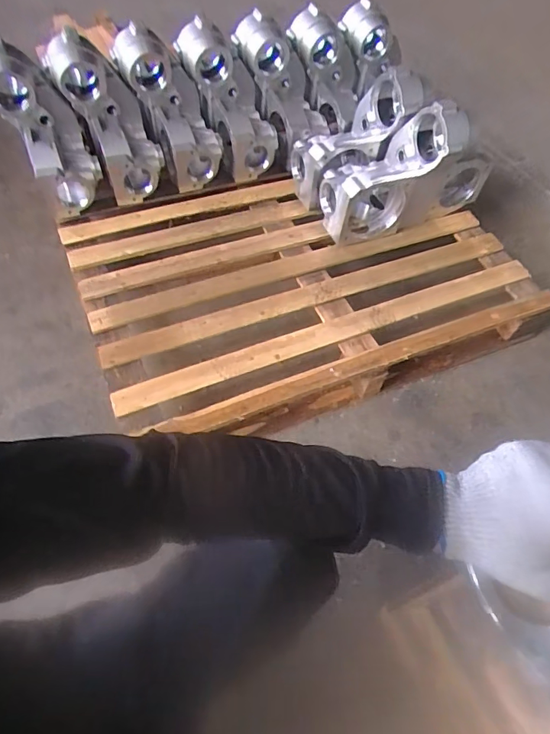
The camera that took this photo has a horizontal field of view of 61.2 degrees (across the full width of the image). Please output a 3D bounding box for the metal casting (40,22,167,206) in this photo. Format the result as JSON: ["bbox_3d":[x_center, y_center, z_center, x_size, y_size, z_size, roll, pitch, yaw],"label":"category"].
[{"bbox_3d":[-0.420,-0.628,1.193,0.161,0.384,0.126,-33,20,-20],"label":"metal casting"}]

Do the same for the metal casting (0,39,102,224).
[{"bbox_3d":[-0.567,-0.578,1.156,0.166,0.376,0.172,-36,27,-21],"label":"metal casting"}]

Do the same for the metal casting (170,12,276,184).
[{"bbox_3d":[-0.124,-0.733,1.296,0.147,0.377,0.153,-22,30,14],"label":"metal casting"}]

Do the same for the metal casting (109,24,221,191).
[{"bbox_3d":[-0.279,-0.685,1.250,0.157,0.385,0.144,-33,19,-20],"label":"metal casting"}]

